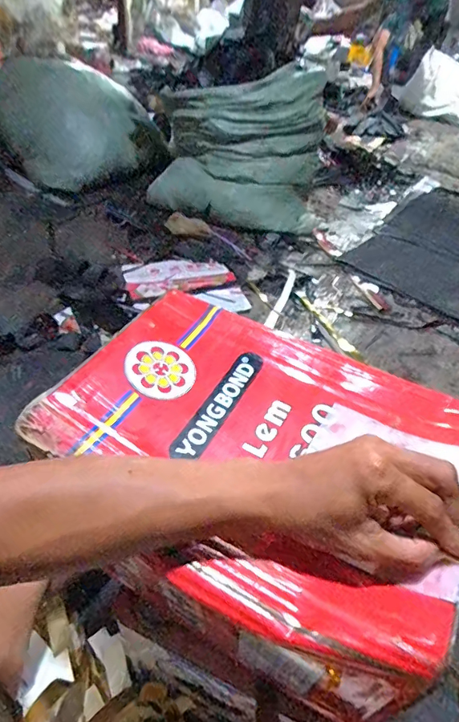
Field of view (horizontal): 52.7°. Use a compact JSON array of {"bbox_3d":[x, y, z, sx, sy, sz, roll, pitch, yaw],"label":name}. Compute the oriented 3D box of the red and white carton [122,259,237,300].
[{"bbox_3d":[-0.163,-0.275,1.468,0.326,0.018,0.207,-12,44,-18],"label":"red and white carton"}]

